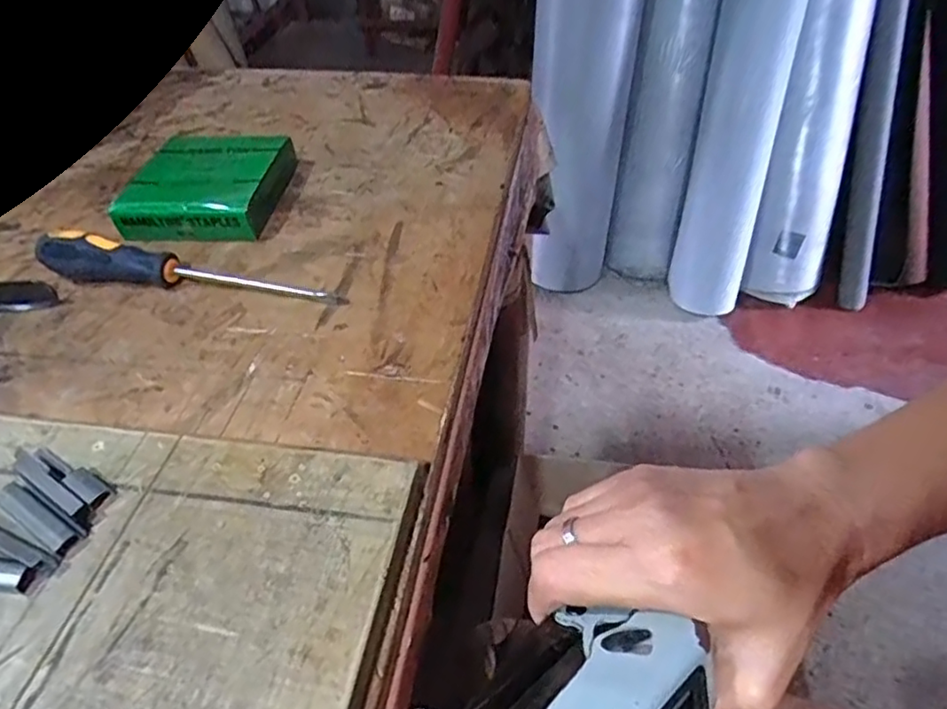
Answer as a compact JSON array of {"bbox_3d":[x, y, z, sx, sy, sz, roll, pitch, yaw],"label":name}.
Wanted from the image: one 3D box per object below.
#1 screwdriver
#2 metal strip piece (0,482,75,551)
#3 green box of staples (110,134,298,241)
[{"bbox_3d":[-0.202,-0.064,0.447,0.224,0.035,0.028,3,43,8],"label":"screwdriver"},{"bbox_3d":[-0.205,0.076,0.292,0.051,0.007,0.011,22,48,25],"label":"metal strip piece"},{"bbox_3d":[-0.222,-0.144,0.534,0.116,0.035,0.132,1,42,5],"label":"green box of staples"}]

